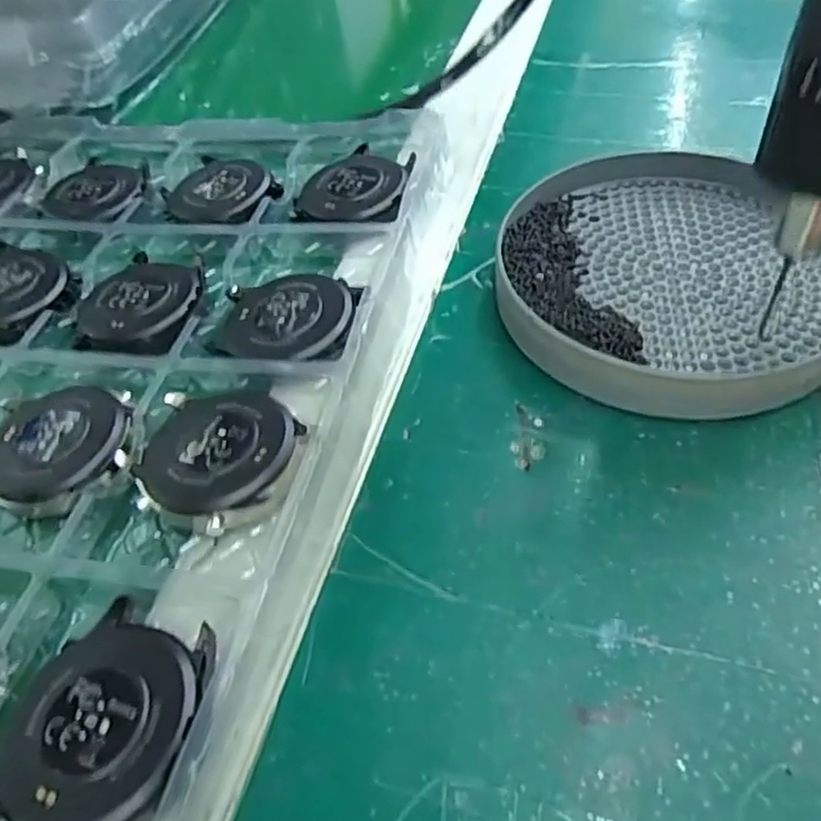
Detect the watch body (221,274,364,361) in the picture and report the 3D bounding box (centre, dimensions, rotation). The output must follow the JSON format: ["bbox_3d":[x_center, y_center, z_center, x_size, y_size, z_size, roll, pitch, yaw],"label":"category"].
[{"bbox_3d":[-0.042,-0.032,0.232,0.046,0.007,0.038,5,51,11],"label":"watch body"}]

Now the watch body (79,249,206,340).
[{"bbox_3d":[-0.098,-0.042,0.253,0.042,0.007,0.047,4,51,10],"label":"watch body"}]

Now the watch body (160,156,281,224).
[{"bbox_3d":[-0.081,-0.091,0.291,0.047,0.010,0.043,-3,50,4],"label":"watch body"}]

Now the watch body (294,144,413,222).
[{"bbox_3d":[-0.023,-0.092,0.278,0.044,0.007,0.048,5,51,11],"label":"watch body"}]

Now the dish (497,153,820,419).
[{"bbox_3d":[0.085,-0.047,0.228,0.112,0.019,0.118,-3,50,4],"label":"dish"}]

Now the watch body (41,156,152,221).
[{"bbox_3d":[-0.137,-0.096,0.304,0.047,0.008,0.046,-3,50,4],"label":"watch body"}]

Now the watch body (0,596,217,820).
[{"bbox_3d":[-0.067,0.069,0.151,0.041,0.012,0.049,7,54,11],"label":"watch body"}]

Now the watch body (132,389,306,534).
[{"bbox_3d":[-0.056,0.012,0.196,0.047,0.011,0.044,8,52,14],"label":"watch body"}]

